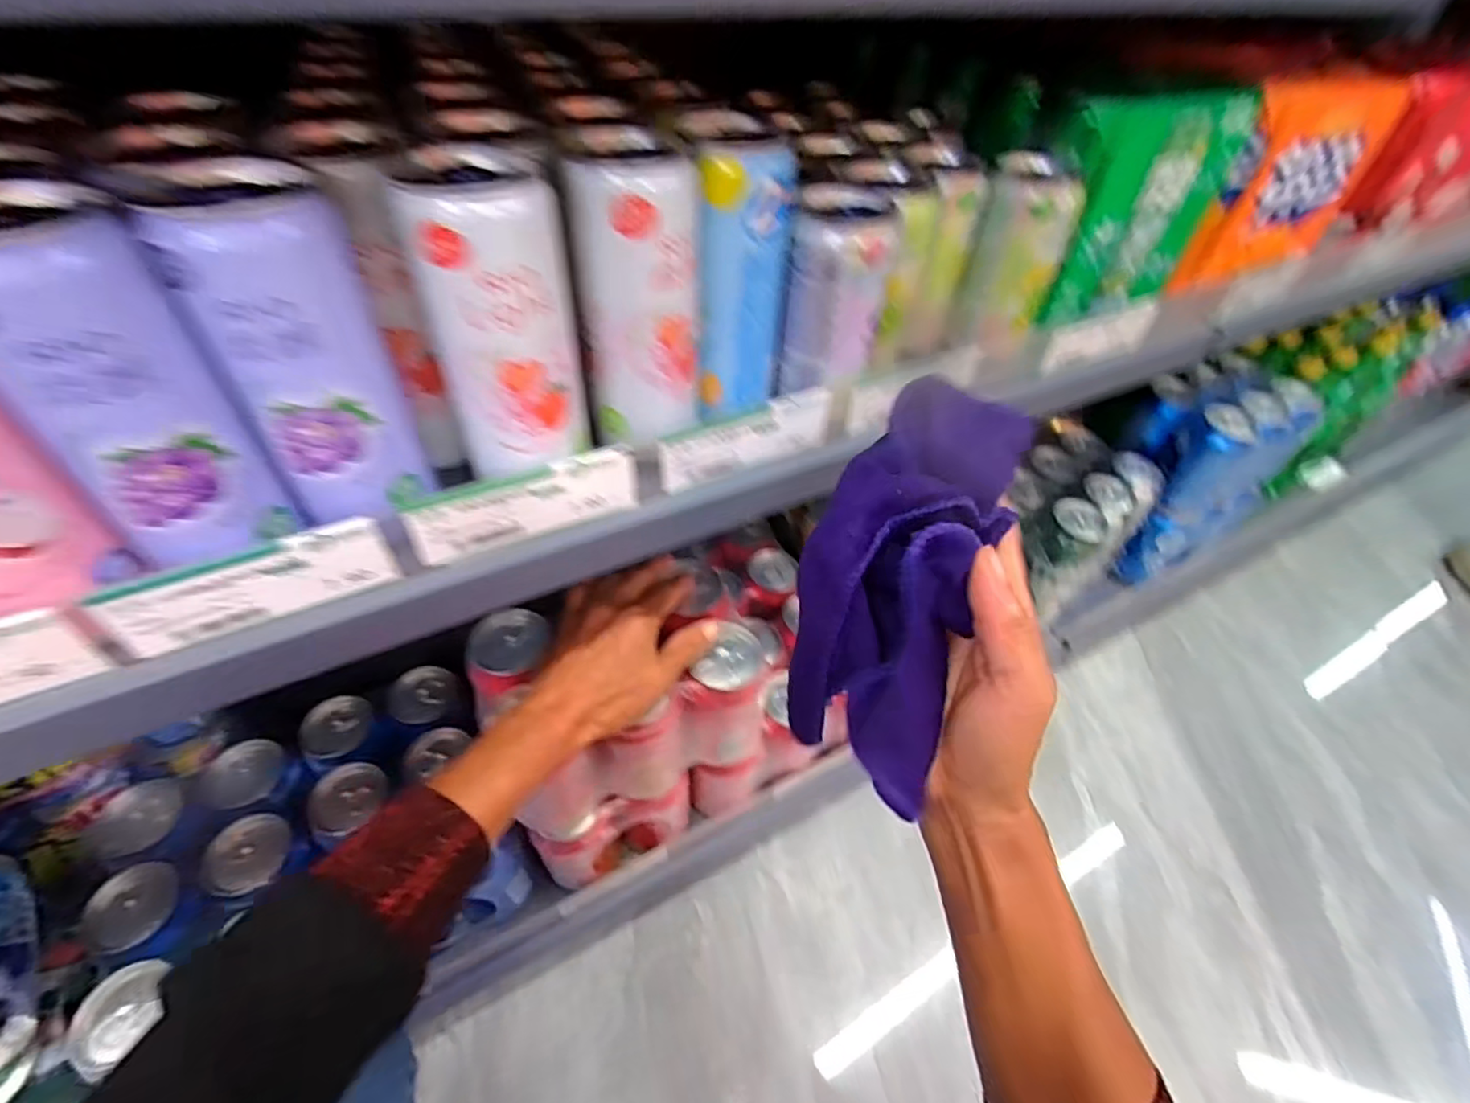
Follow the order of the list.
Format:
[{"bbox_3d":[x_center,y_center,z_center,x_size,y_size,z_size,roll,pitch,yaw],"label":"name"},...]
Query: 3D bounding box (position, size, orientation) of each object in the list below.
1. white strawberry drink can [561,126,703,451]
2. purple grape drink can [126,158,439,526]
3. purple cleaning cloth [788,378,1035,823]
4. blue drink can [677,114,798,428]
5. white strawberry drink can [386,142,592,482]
[{"bbox_3d":[-0.044,-0.119,0.298,0.057,0.124,0.054,1,48,-5],"label":"white strawberry drink can"},{"bbox_3d":[-0.162,-0.072,0.245,0.058,0.119,0.046,-23,54,-24],"label":"purple grape drink can"},{"bbox_3d":[0.073,0.012,0.296,0.074,0.101,0.181,17,90,10],"label":"purple cleaning cloth"},{"bbox_3d":[-0.001,-0.140,0.328,0.056,0.132,0.057,5,48,-2],"label":"blue drink can"},{"bbox_3d":[-0.098,-0.093,0.268,0.059,0.121,0.058,-11,50,-15],"label":"white strawberry drink can"}]

